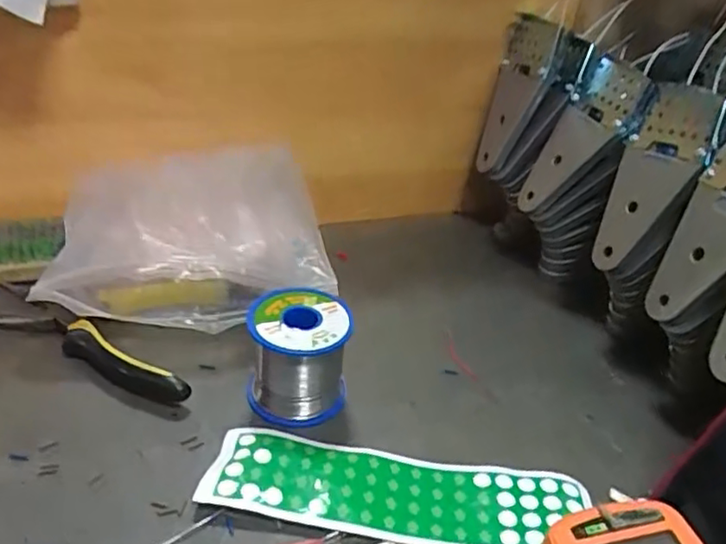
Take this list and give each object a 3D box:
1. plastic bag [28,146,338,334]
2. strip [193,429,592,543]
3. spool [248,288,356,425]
[{"bbox_3d":[-0.133,-0.019,0.491,0.201,0.086,0.155,-5,33,-14],"label":"plastic bag"},{"bbox_3d":[0.019,0.125,0.361,0.212,0.010,0.058,6,32,4],"label":"strip"},{"bbox_3d":[-0.042,0.053,0.411,0.063,0.062,0.061,-2,32,-9],"label":"spool"}]

